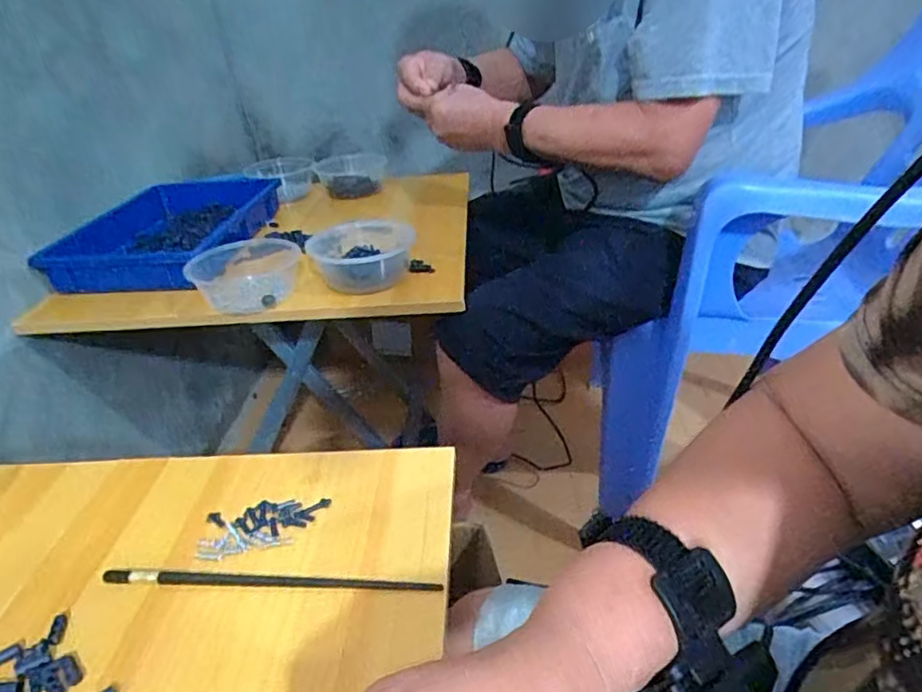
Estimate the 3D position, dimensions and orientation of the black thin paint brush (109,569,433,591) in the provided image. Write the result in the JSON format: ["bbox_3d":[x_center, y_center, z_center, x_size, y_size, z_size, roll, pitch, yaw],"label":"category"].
[{"bbox_3d":[-0.127,0.155,0.407,0.223,0.004,0.011,0,31,4],"label":"black thin paint brush"}]

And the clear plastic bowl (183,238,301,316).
[{"bbox_3d":[-0.282,-0.100,0.799,0.123,0.054,0.135,-2,31,1],"label":"clear plastic bowl"}]

